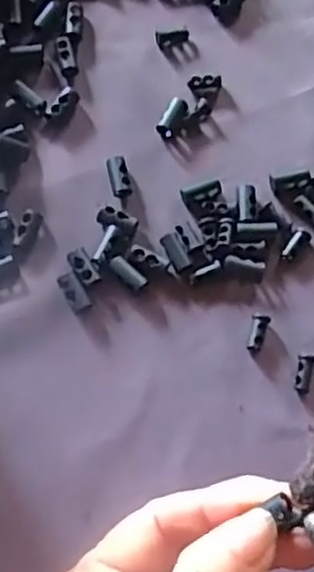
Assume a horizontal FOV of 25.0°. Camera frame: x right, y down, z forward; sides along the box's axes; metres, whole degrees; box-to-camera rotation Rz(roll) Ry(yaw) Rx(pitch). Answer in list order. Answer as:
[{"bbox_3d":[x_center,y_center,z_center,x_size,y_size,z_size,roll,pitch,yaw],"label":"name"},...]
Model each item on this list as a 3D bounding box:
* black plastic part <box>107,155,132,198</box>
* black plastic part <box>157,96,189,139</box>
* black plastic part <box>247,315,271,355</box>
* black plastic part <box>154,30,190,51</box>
[{"bbox_3d":[-0.018,-0.052,0.331,0.008,0.006,0.021,-11,73,-6],"label":"black plastic part"},{"bbox_3d":[0.008,-0.081,0.341,0.009,0.008,0.020,31,74,7],"label":"black plastic part"},{"bbox_3d":[0.044,0.021,0.311,0.007,0.005,0.018,17,73,3],"label":"black plastic part"},{"bbox_3d":[0.008,-0.125,0.356,0.016,0.004,0.010,-18,74,-8],"label":"black plastic part"}]

